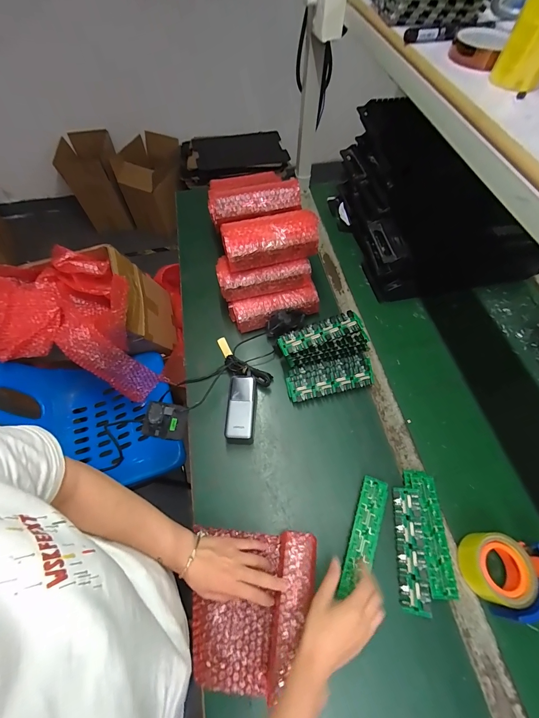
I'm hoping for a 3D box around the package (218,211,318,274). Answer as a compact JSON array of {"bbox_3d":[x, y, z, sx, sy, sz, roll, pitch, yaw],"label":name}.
[{"bbox_3d":[0.001,-0.268,0.662,0.205,0.068,0.102,-13,62,-7],"label":"package"}]

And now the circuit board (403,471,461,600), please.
[{"bbox_3d":[0.280,0.298,0.525,0.048,0.023,0.189,0,60,-1],"label":"circuit board"}]

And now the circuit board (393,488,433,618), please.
[{"bbox_3d":[0.242,0.320,0.510,0.045,0.025,0.181,6,60,2],"label":"circuit board"}]

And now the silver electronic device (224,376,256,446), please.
[{"bbox_3d":[-0.055,0.102,0.612,0.054,0.057,0.135,3,60,1],"label":"silver electronic device"}]

